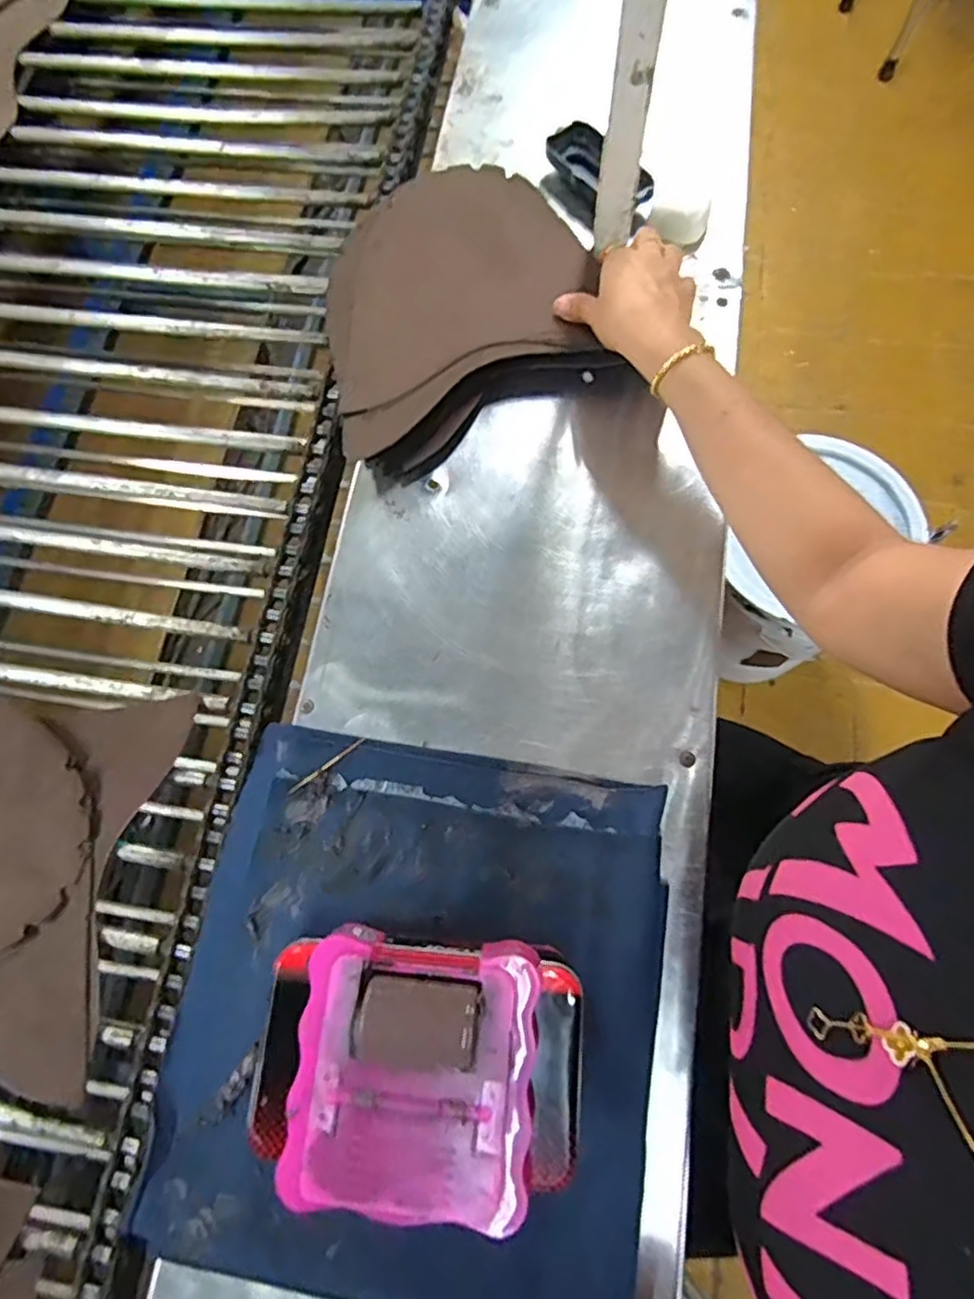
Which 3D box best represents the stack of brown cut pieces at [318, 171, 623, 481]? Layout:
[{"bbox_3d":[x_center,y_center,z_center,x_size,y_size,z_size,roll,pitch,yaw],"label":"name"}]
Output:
[{"bbox_3d":[-0.021,-0.289,0.559,0.220,0.050,0.249,-10,73,-2],"label":"stack of brown cut pieces"}]

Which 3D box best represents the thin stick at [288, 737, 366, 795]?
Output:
[{"bbox_3d":[-0.112,0.082,0.465,0.063,0.004,0.004,-36,75,-9],"label":"thin stick"}]

